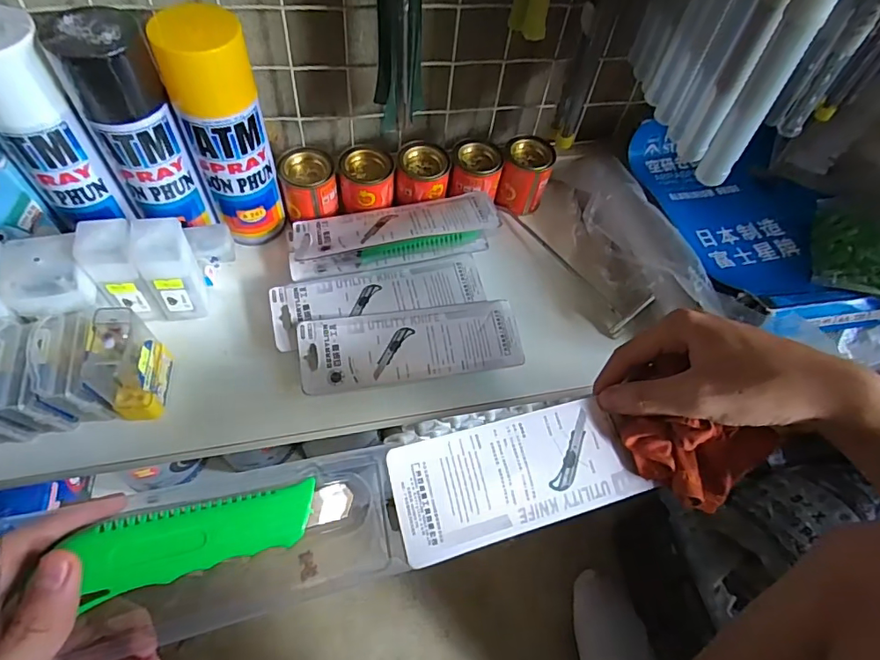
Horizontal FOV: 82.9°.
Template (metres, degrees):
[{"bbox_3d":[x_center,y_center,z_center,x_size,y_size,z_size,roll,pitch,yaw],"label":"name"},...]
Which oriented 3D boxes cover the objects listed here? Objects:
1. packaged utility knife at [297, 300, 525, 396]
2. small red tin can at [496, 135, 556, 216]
[{"bbox_3d":[-0.026,0.013,0.447,0.192,0.017,0.066,-6,57,-9],"label":"packaged utility knife"},{"bbox_3d":[0.094,-0.170,0.548,0.051,0.064,0.048,2,56,-3],"label":"small red tin can"}]

